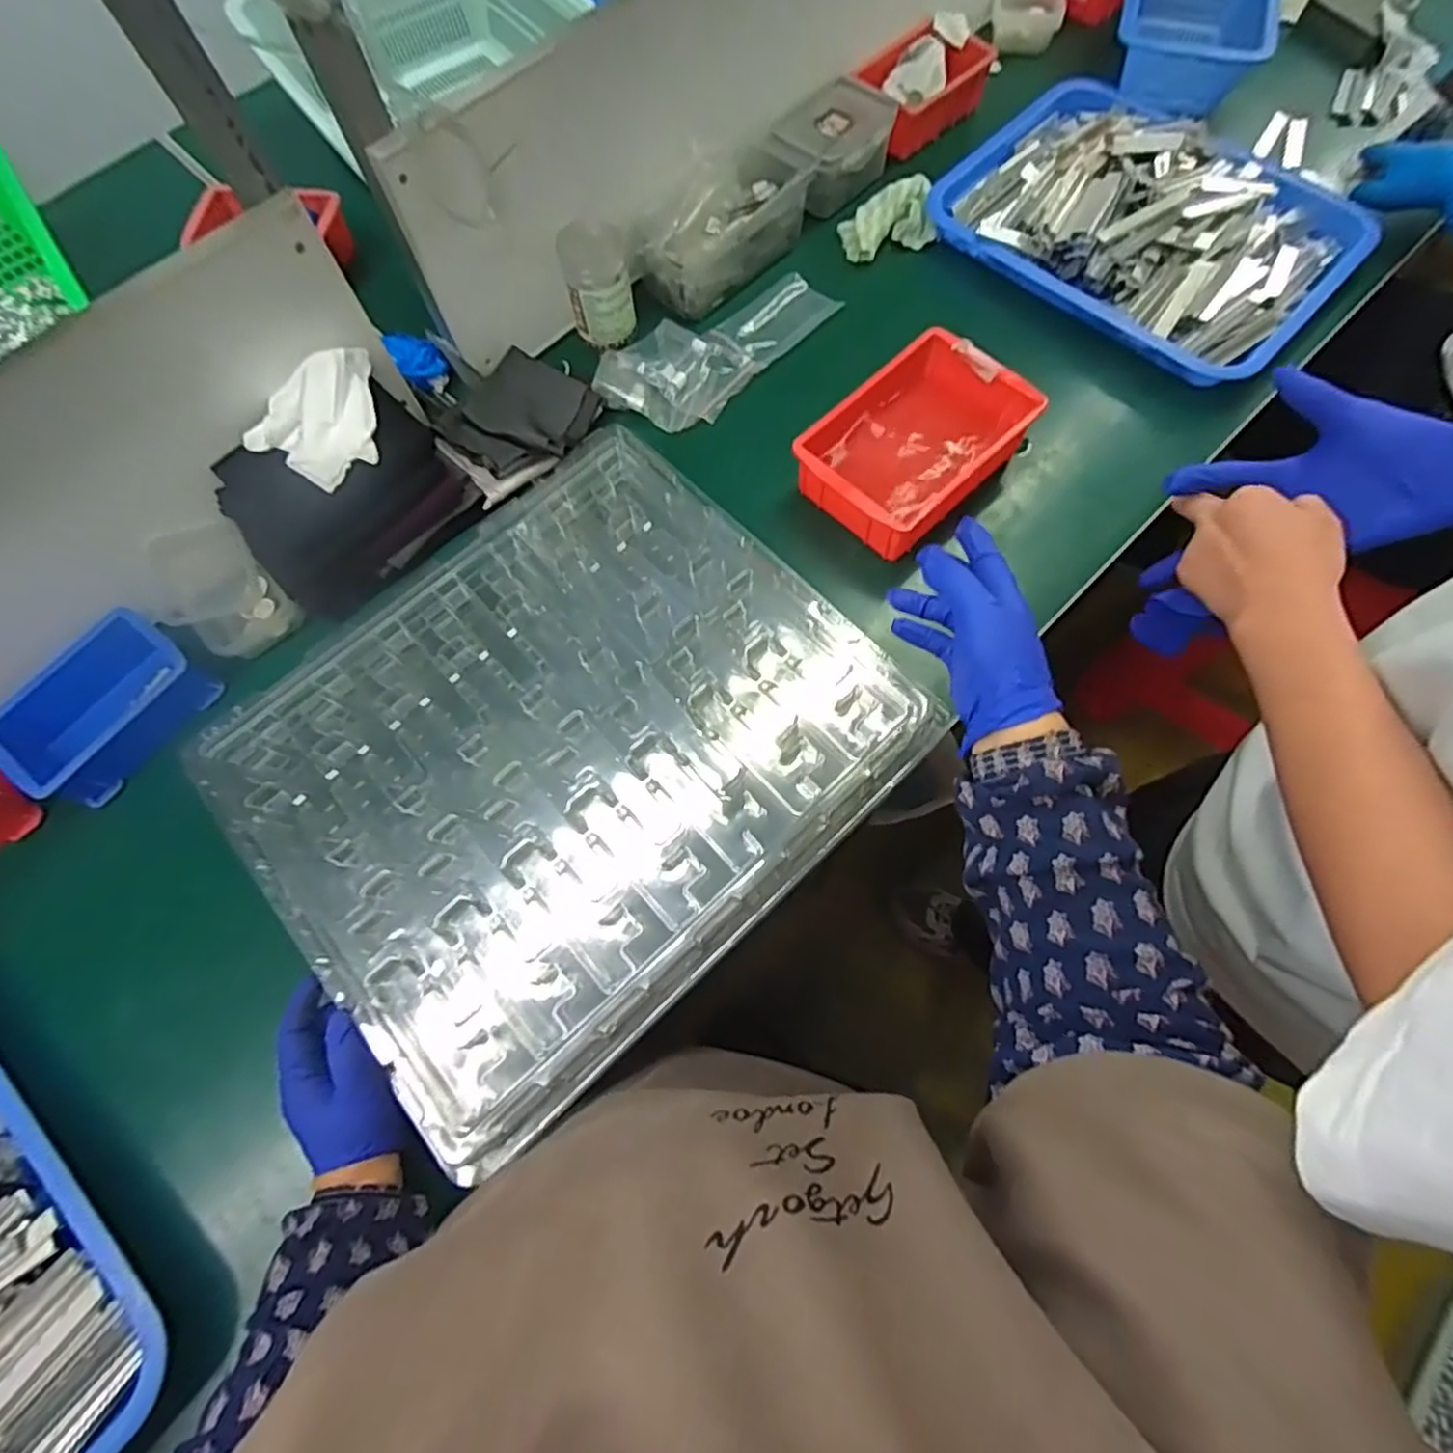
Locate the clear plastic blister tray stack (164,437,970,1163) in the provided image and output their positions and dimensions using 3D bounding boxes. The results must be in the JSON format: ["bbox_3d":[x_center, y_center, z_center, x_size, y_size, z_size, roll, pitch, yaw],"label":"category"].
[{"bbox_3d":[-0.124,0.016,0.528,0.450,0.057,0.391,-41,74,-15],"label":"clear plastic blister tray stack"}]

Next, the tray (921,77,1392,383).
[{"bbox_3d":[0.441,-0.538,0.717,0.391,0.069,0.301,40,73,14],"label":"tray"}]

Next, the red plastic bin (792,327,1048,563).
[{"bbox_3d":[0.174,-0.259,0.630,0.138,0.064,0.193,42,73,14],"label":"red plastic bin"}]

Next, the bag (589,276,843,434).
[{"bbox_3d":[-0.009,-0.395,0.715,0.261,0.019,0.122,-40,74,-15],"label":"bag"}]

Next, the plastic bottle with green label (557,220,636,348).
[{"bbox_3d":[-0.127,-0.438,0.685,0.067,0.090,0.057,-11,69,-5],"label":"plastic bottle with green label"}]

